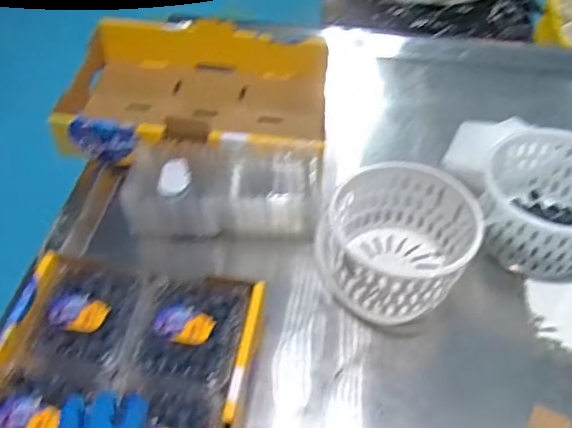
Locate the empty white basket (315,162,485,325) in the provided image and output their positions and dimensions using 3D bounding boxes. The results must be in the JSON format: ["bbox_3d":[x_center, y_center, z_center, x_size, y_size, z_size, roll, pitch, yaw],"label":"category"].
[{"bbox_3d":[0.133,0.037,0.736,0.182,0.115,0.173,0,49,0],"label":"empty white basket"}]

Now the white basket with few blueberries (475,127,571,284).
[{"bbox_3d":[0.339,-0.005,0.777,0.172,0.125,0.175,0,49,0],"label":"white basket with few blueberries"}]

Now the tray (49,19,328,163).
[{"bbox_3d":[-0.147,-0.188,0.972,0.402,0.089,0.306,3,49,2],"label":"tray"}]

